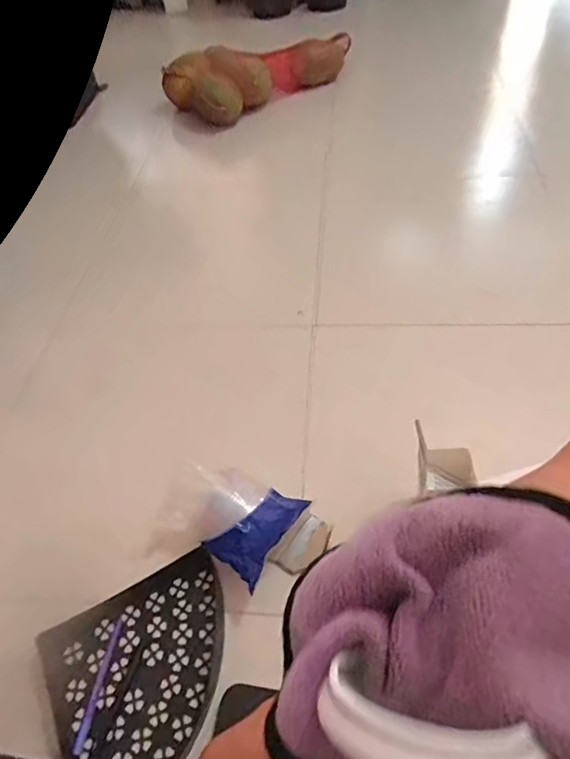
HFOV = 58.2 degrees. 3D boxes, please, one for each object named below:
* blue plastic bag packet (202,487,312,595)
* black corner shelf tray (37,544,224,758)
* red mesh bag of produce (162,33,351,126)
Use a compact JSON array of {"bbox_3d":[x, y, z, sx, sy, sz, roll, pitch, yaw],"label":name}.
[{"bbox_3d":[-0.038,0.210,0.735,0.089,0.025,0.137,43,71,-12],"label":"blue plastic bag packet"},{"bbox_3d":[-0.181,0.401,0.688,0.256,0.034,0.253,-25,51,-14],"label":"black corner shelf tray"},{"bbox_3d":[-0.111,-0.807,1.381,0.532,0.213,0.128,11,52,16],"label":"red mesh bag of produce"}]

